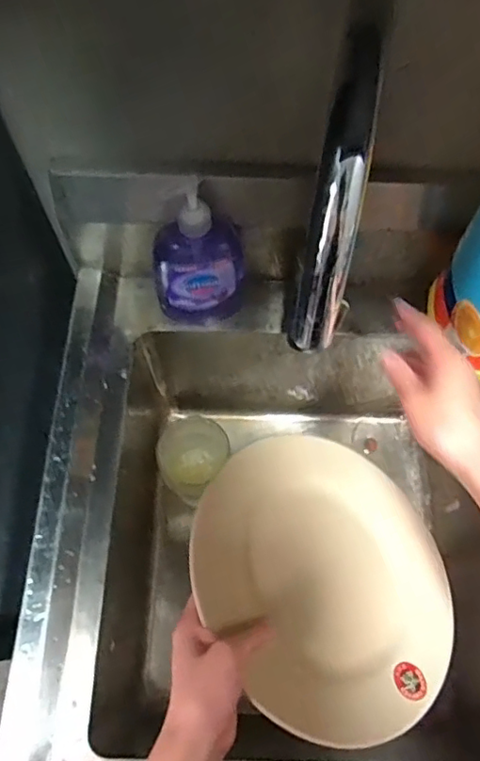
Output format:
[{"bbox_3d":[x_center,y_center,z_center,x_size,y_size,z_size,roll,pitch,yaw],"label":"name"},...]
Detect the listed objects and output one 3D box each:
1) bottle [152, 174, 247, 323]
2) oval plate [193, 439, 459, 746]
[{"bbox_3d":[-0.044,-0.122,0.564,0.096,0.174,0.057,-8,68,-3],"label":"bottle"},{"bbox_3d":[0.081,0.169,0.491,0.243,0.018,0.251,-21,70,-35],"label":"oval plate"}]

